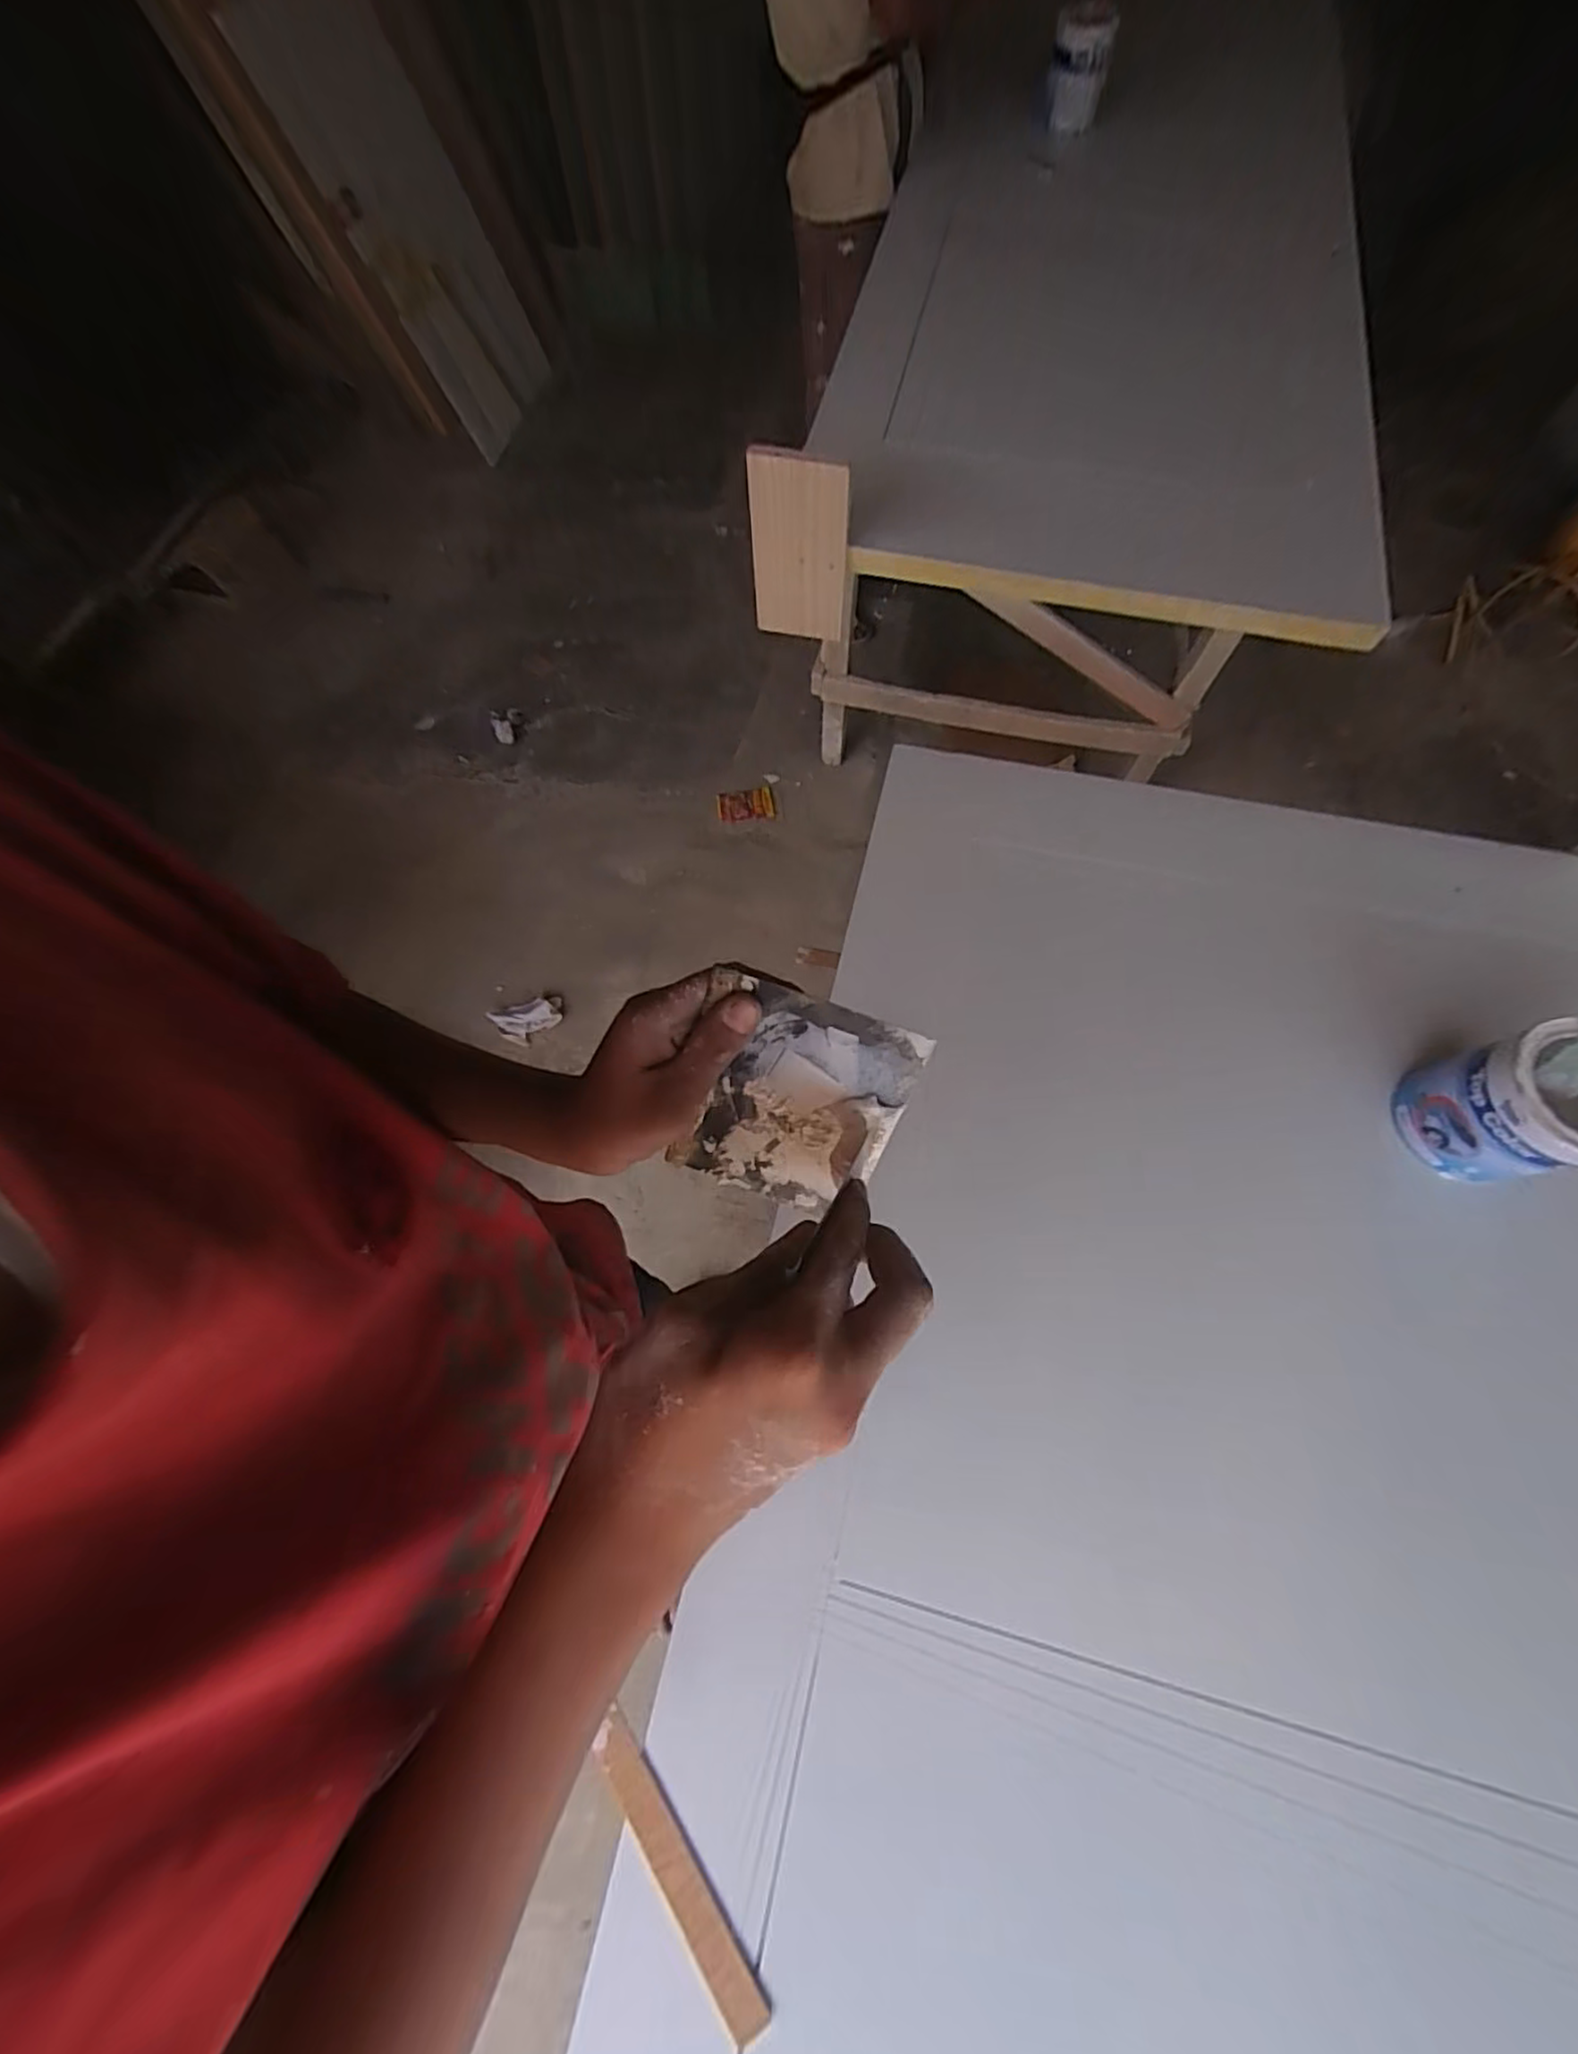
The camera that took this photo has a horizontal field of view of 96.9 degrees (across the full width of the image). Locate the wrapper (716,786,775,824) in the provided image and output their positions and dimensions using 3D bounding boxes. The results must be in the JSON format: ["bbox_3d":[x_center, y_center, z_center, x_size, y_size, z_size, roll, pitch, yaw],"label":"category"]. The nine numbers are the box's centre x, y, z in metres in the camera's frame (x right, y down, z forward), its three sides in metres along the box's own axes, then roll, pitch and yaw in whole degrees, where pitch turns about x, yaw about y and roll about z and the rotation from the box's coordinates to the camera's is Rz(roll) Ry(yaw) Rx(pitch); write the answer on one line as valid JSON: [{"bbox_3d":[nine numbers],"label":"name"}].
[{"bbox_3d":[-0.114,-0.584,1.826,0.144,0.020,0.097,-9,69,-3],"label":"wrapper"}]

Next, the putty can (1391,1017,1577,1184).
[{"bbox_3d":[0.604,0.067,0.582,0.101,0.130,0.103,0,69,1],"label":"putty can"}]

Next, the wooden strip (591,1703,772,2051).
[{"bbox_3d":[-0.078,0.602,0.496,0.029,0.010,0.189,-35,72,-12],"label":"wooden strip"}]

